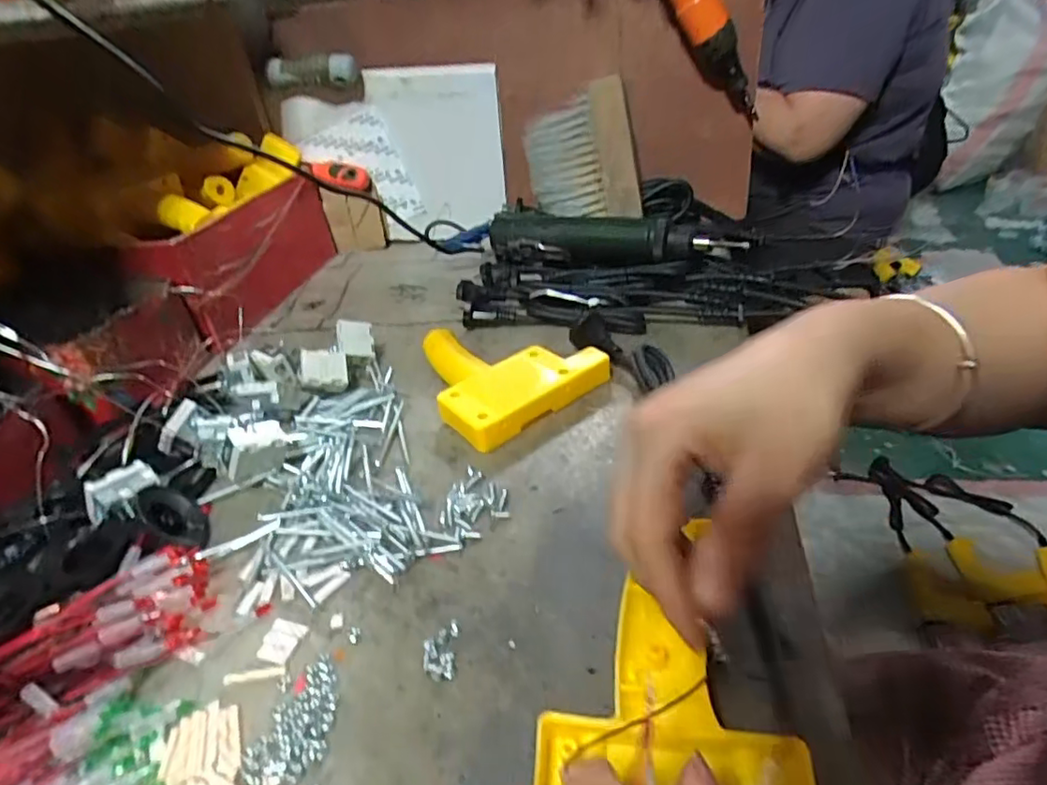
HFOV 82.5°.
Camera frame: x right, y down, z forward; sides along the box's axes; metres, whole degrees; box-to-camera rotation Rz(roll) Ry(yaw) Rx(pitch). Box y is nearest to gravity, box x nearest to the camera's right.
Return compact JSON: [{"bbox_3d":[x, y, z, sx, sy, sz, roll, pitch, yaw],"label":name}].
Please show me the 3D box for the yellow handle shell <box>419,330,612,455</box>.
[{"bbox_3d":[-0.026,-0.019,0.491,0.125,0.026,0.150,-27,39,-27],"label":"yellow handle shell"}]

